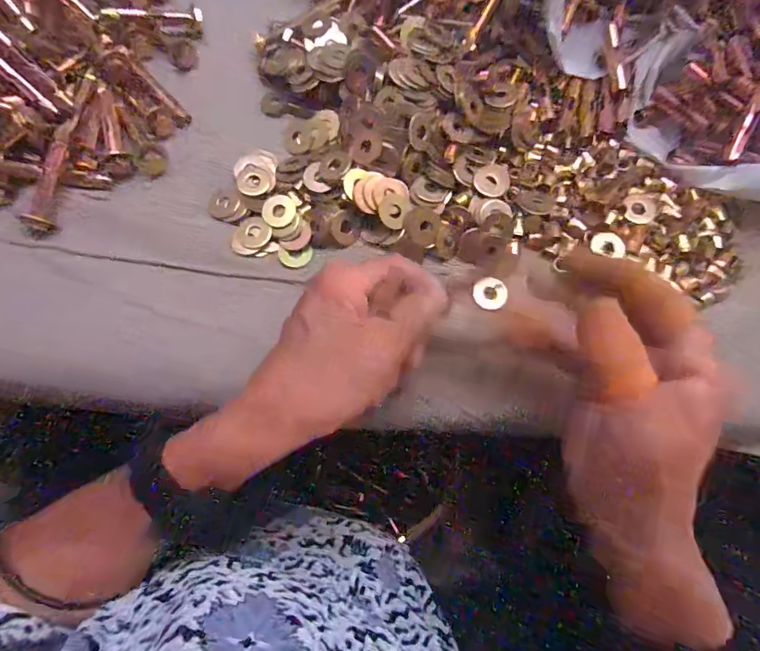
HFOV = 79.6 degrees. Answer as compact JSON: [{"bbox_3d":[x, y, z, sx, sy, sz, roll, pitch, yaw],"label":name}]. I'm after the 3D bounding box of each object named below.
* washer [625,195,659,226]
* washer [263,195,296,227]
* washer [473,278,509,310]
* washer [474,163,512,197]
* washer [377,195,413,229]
[{"bbox_3d":[0.166,-0.075,0.289,0.019,0.004,0.024,12,67,9],"label":"washer"},{"bbox_3d":[-0.063,-0.072,0.284,0.020,0.004,0.021,0,75,-1],"label":"washer"},{"bbox_3d":[0.068,-0.020,0.281,0.021,0.004,0.019,15,75,4],"label":"washer"},{"bbox_3d":[0.070,-0.091,0.285,0.022,0.004,0.020,0,75,-1],"label":"washer"},{"bbox_3d":[0.008,-0.069,0.275,0.019,0.004,0.021,22,89,-23],"label":"washer"}]

